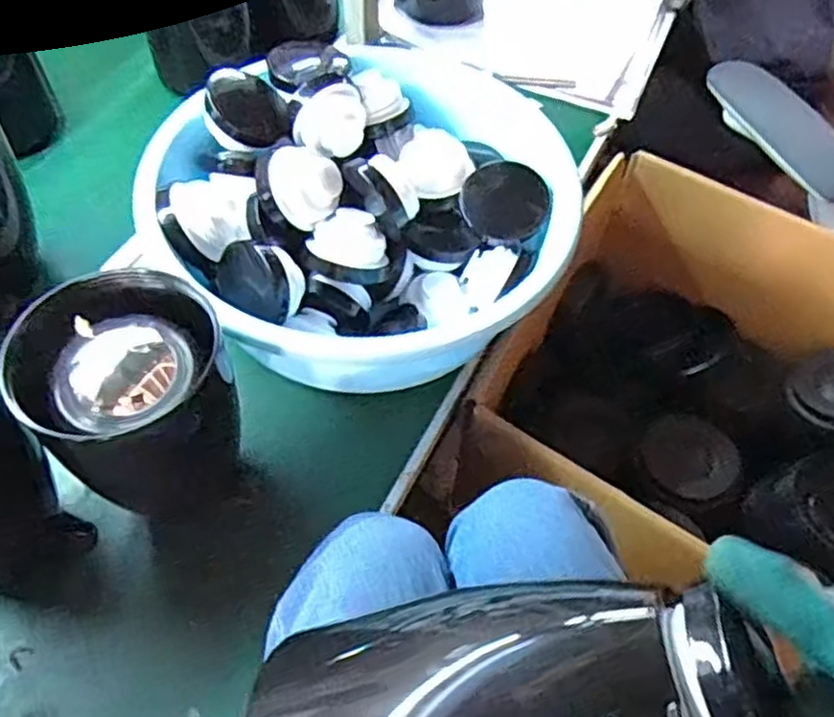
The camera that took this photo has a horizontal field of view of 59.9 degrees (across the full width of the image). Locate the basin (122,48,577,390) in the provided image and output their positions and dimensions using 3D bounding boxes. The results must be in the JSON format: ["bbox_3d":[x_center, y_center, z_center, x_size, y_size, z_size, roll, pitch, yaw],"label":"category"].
[{"bbox_3d":[-0.053,-0.138,0.674,0.367,0.150,0.290,-19,58,-15],"label":"basin"}]

